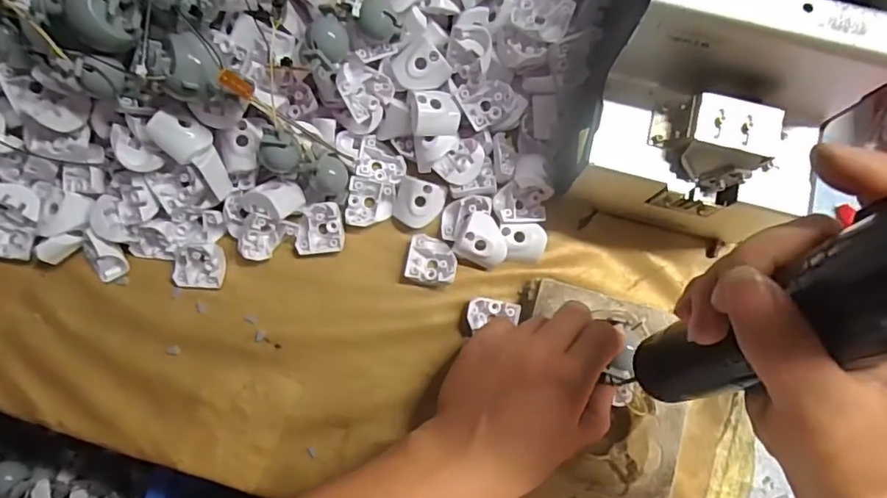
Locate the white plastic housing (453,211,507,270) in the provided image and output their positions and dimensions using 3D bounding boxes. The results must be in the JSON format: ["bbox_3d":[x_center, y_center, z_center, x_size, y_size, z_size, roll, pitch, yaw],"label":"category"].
[{"bbox_3d":[0.027,-0.006,0.351,0.031,0.012,0.031,29,80,5],"label":"white plastic housing"}]

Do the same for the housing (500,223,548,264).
[{"bbox_3d":[0.053,-0.004,0.362,0.029,0.013,0.025,-1,79,-1],"label":"housing"}]

